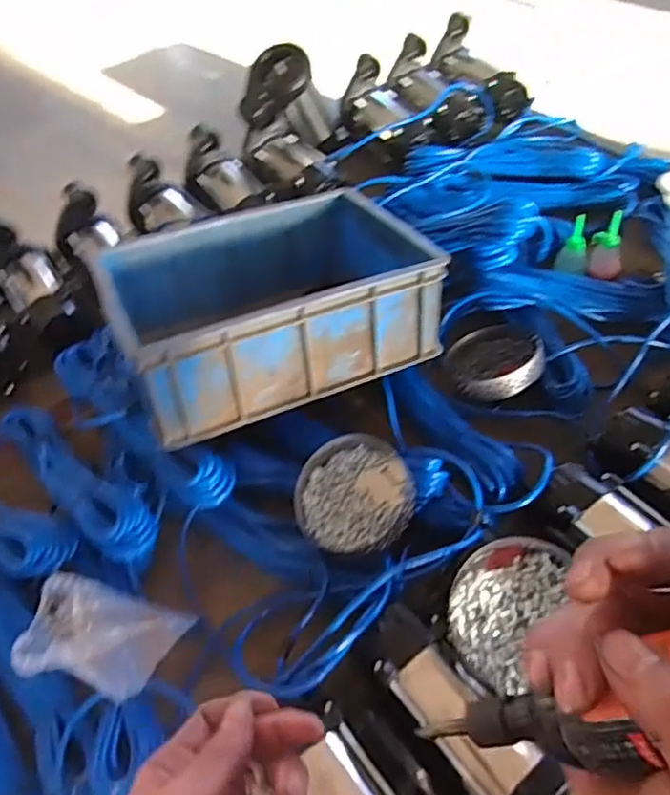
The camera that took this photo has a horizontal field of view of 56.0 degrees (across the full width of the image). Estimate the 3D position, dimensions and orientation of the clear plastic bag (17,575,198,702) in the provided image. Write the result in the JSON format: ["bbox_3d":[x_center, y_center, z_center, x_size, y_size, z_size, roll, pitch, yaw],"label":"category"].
[{"bbox_3d":[-0.240,0.261,0.678,0.164,0.083,0.110,8,53,14],"label":"clear plastic bag"}]

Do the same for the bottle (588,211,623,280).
[{"bbox_3d":[0.441,-0.239,1.017,0.053,0.115,0.041,22,57,23],"label":"bottle"}]

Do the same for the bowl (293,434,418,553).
[{"bbox_3d":[0.021,0.112,0.736,0.132,0.047,0.138,-4,51,5],"label":"bowl"}]

